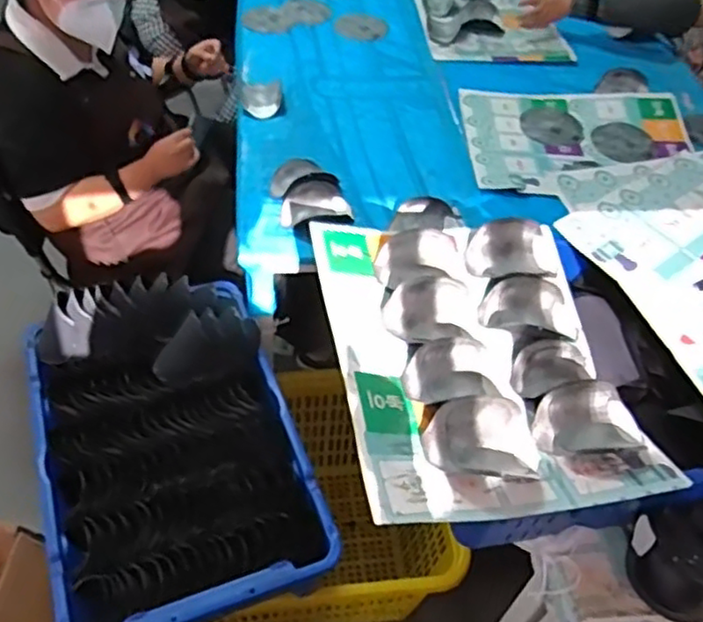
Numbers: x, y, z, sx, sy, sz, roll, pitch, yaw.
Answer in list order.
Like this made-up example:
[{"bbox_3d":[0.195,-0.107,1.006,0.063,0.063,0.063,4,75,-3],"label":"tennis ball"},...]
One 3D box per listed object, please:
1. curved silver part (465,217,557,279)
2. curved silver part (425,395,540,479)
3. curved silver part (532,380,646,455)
[{"bbox_3d":[0.244,-0.091,1.032,0.134,0.041,0.098,-5,49,-10],"label":"curved silver part"},{"bbox_3d":[0.157,0.154,0.788,0.144,0.052,0.102,7,49,-13],"label":"curved silver part"},{"bbox_3d":[0.297,0.136,0.849,0.138,0.036,0.100,4,48,-3],"label":"curved silver part"}]

